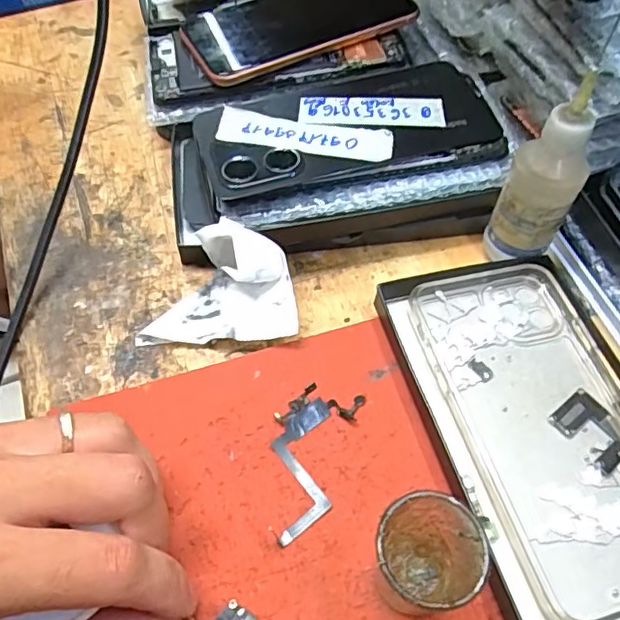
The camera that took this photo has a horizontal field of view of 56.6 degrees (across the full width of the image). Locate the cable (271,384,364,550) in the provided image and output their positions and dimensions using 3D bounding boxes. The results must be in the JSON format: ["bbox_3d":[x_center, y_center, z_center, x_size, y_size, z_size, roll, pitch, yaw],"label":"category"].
[{"bbox_3d":[-0.002,0.065,0.252,0.033,0.004,0.070,16,59,10],"label":"cable"}]

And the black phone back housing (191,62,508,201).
[{"bbox_3d":[0.021,-0.103,0.321,0.160,0.012,0.076,-10,58,-6],"label":"black phone back housing"}]

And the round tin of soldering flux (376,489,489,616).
[{"bbox_3d":[0.043,0.090,0.209,0.032,0.048,0.035,0,57,0],"label":"round tin of soldering flux"}]

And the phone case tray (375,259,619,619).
[{"bbox_3d":[0.105,0.052,0.255,0.094,0.012,0.172,-14,58,-9],"label":"phone case tray"}]

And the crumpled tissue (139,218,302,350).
[{"bbox_3d":[-0.045,-0.013,0.289,0.076,0.033,0.051,1,57,1],"label":"crumpled tissue"}]

